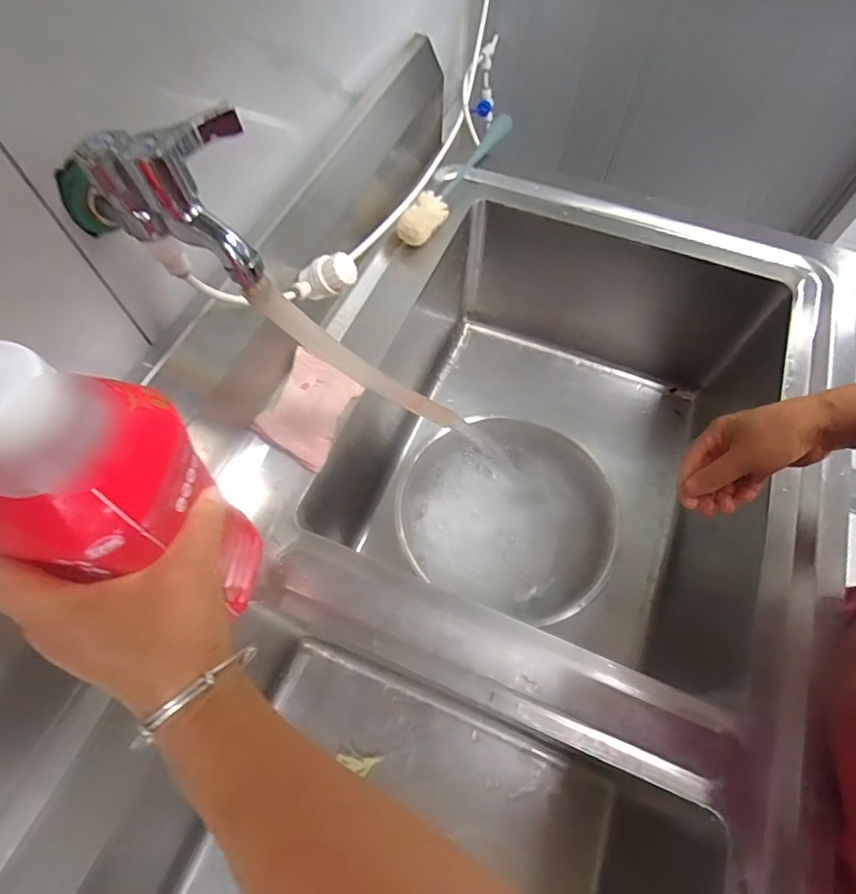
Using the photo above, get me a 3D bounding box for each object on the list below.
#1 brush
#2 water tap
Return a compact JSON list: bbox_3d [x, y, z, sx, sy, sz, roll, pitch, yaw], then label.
[{"bbox_3d":[0.042,-0.366,0.685,0.047,0.044,0.281,26,65,13],"label":"brush"},{"bbox_3d":[-0.155,-0.155,0.299,0.126,0.071,0.060,18,64,9],"label":"water tap"}]

